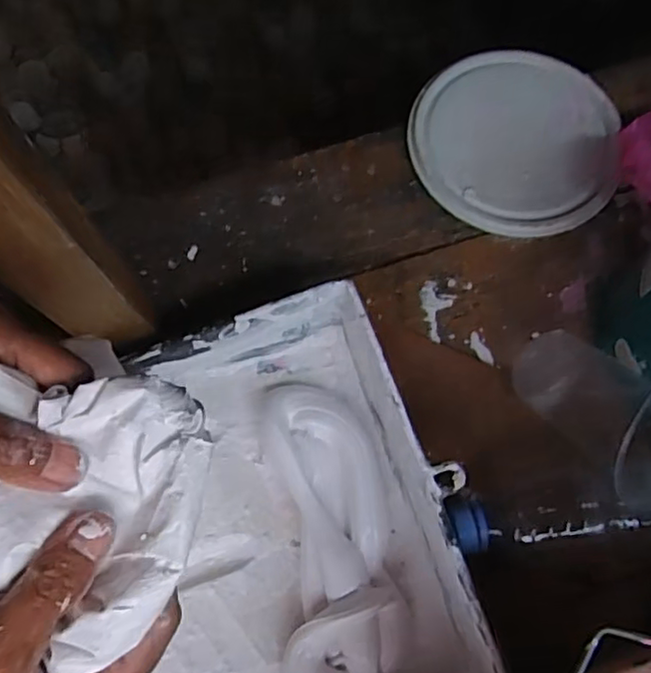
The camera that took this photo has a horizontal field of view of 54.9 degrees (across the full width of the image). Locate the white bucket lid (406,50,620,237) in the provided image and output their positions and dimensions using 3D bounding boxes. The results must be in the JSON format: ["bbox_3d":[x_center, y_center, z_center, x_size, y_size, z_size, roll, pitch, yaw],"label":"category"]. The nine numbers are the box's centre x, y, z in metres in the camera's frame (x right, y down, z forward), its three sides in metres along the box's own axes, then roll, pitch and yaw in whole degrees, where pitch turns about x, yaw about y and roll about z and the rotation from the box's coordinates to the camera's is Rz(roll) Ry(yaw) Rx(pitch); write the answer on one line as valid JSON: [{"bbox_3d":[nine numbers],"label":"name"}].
[{"bbox_3d":[0.160,-0.170,0.537,0.170,0.017,0.174,0,72,0],"label":"white bucket lid"}]

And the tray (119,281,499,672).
[{"bbox_3d":[-0.089,0.154,0.409,0.338,0.066,0.289,-18,73,-5],"label":"tray"}]

